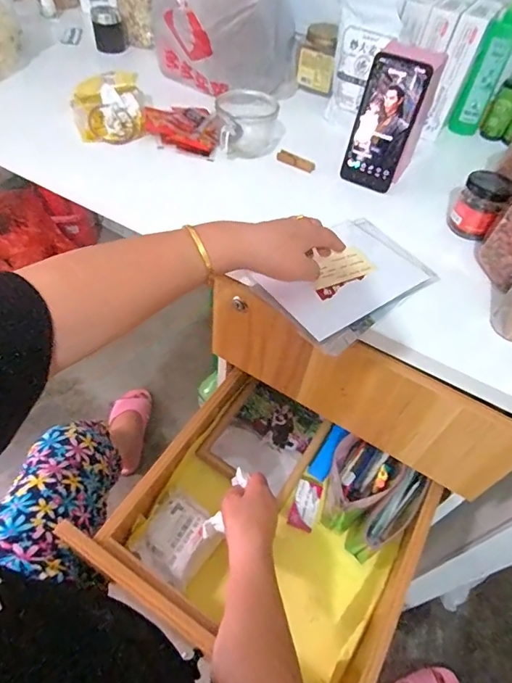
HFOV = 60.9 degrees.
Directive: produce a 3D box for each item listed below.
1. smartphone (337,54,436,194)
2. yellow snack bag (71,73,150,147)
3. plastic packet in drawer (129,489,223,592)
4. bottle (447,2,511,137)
[{"bbox_3d":[0.176,-0.296,0.604,0.076,0.165,0.010,26,43,13],"label":"smartphone"},{"bbox_3d":[-0.228,-0.367,0.680,0.113,0.058,0.115,-10,53,-15],"label":"yellow snack bag"},{"bbox_3d":[-0.105,0.268,0.591,0.089,0.034,0.097,29,54,16],"label":"plastic packet in drawer"},{"bbox_3d":[0.379,-0.442,0.721,0.045,0.186,0.044,35,55,20],"label":"bottle"}]

